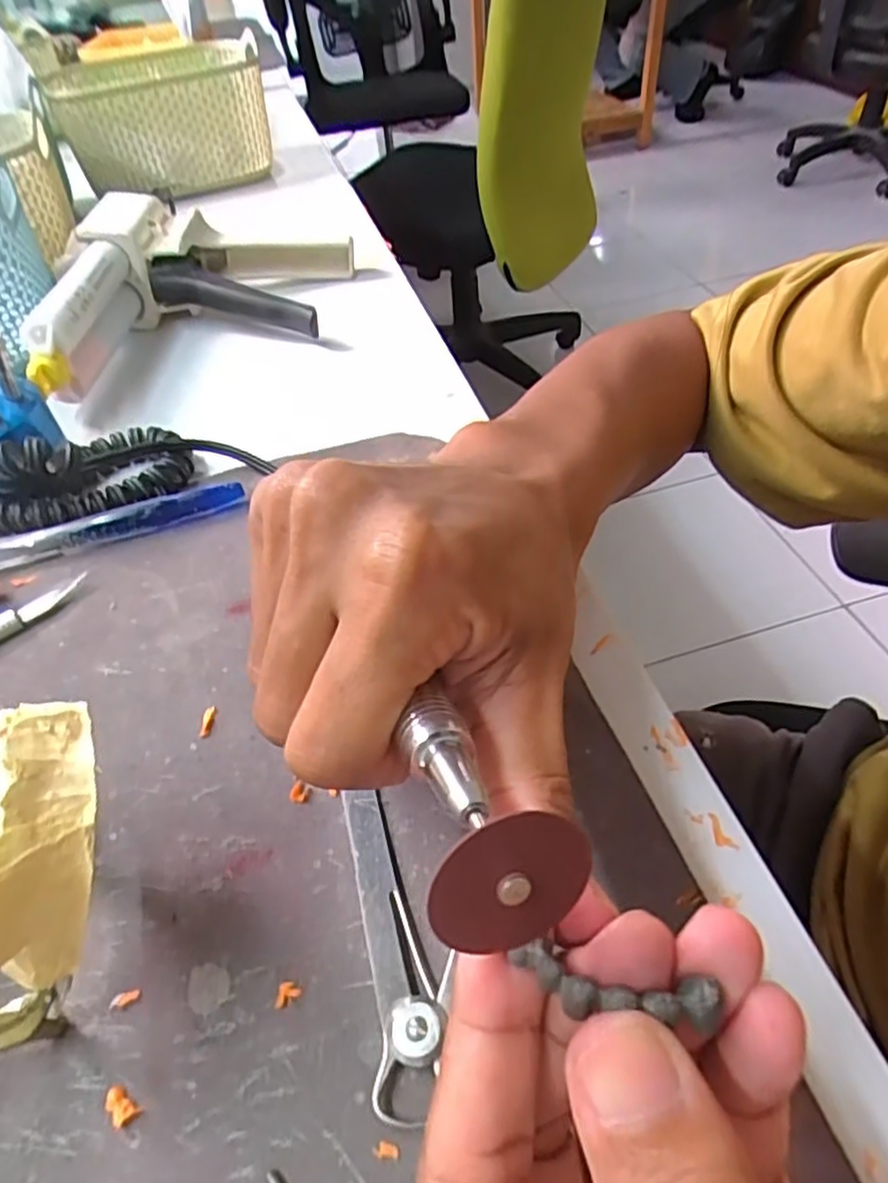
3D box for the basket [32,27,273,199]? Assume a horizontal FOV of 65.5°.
[{"bbox_3d":[-0.240,-0.410,0.599,0.163,0.076,0.143,-19,49,-11],"label":"basket"}]

